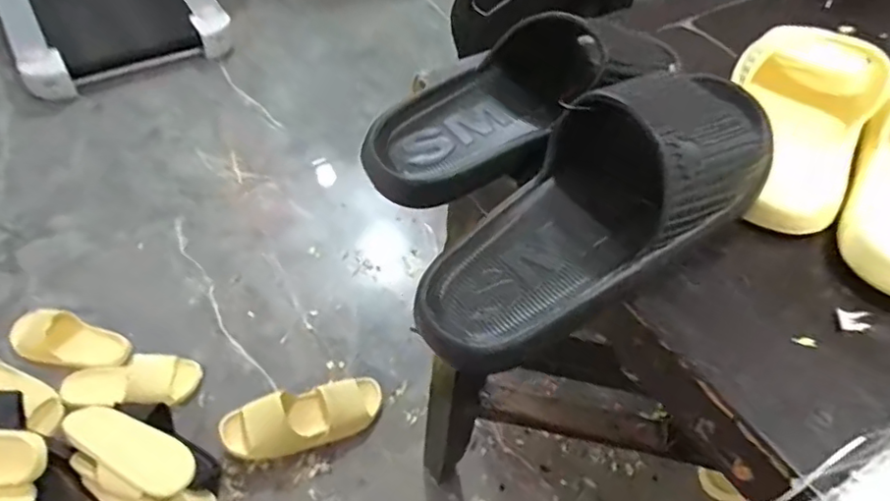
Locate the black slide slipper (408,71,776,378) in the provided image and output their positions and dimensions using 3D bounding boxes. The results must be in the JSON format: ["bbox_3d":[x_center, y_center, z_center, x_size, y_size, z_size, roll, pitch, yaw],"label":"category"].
[{"bbox_3d":[0.096,-0.029,0.364,0.263,0.084,0.106,-38,59,-7],"label":"black slide slipper"}]

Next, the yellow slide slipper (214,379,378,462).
[{"bbox_3d":[-0.267,0.321,1.158,0.297,0.086,0.100,-15,52,-15],"label":"yellow slide slipper"}]

